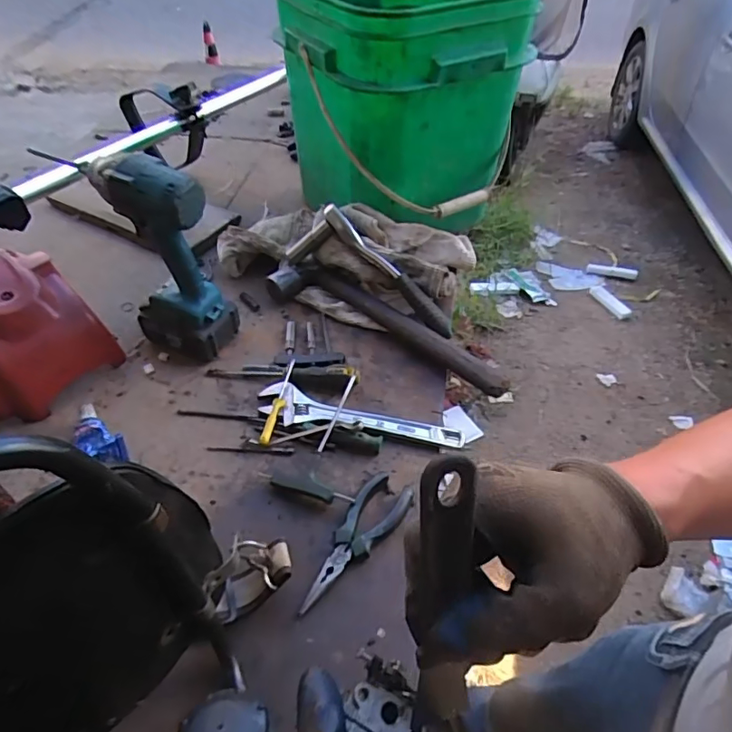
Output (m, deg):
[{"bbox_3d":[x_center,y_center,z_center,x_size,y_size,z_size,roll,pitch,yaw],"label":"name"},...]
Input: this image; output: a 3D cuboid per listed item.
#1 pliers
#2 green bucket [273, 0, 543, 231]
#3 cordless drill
[{"bbox_3d":[-0.008,0.173,0.516,0.050,0.015,0.156,25,51,20],"label":"pliers"},{"bbox_3d":[0.037,-0.435,0.822,0.302,0.283,0.364,-10,48,-11],"label":"green bucket"},{"bbox_3d":[-0.245,-0.128,0.639,0.141,0.246,0.079,24,51,19],"label":"cordless drill"}]

